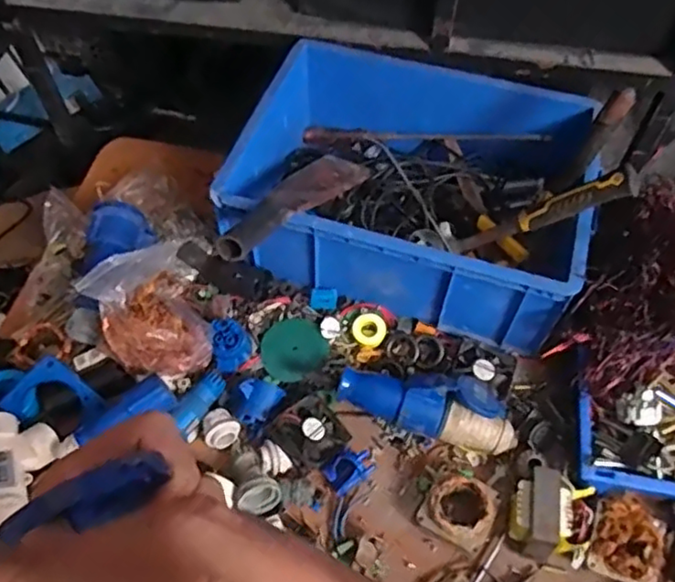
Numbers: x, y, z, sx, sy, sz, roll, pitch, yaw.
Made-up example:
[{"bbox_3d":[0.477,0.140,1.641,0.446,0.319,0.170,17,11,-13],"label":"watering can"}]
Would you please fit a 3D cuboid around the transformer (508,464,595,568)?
[{"bbox_3d":[0.253,0.267,0.752,0.086,0.075,0.095,12,57,6],"label":"transformer"}]

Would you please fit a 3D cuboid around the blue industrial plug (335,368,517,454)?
[{"bbox_3d":[0.119,0.147,0.824,0.233,0.065,0.079,13,57,7],"label":"blue industrial plug"}]

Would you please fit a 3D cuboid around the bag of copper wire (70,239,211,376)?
[{"bbox_3d":[-0.235,0.026,0.804,0.132,0.160,0.146,-22,60,-15],"label":"bag of copper wire"}]

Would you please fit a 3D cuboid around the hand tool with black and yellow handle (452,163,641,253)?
[{"bbox_3d":[0.264,-0.099,0.846,0.036,0.266,0.030,36,53,-27],"label":"hand tool with black and yellow handle"}]

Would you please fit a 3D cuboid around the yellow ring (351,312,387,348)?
[{"bbox_3d":[0.046,0.056,0.908,0.048,0.016,0.048,0,80,2],"label":"yellow ring"}]

